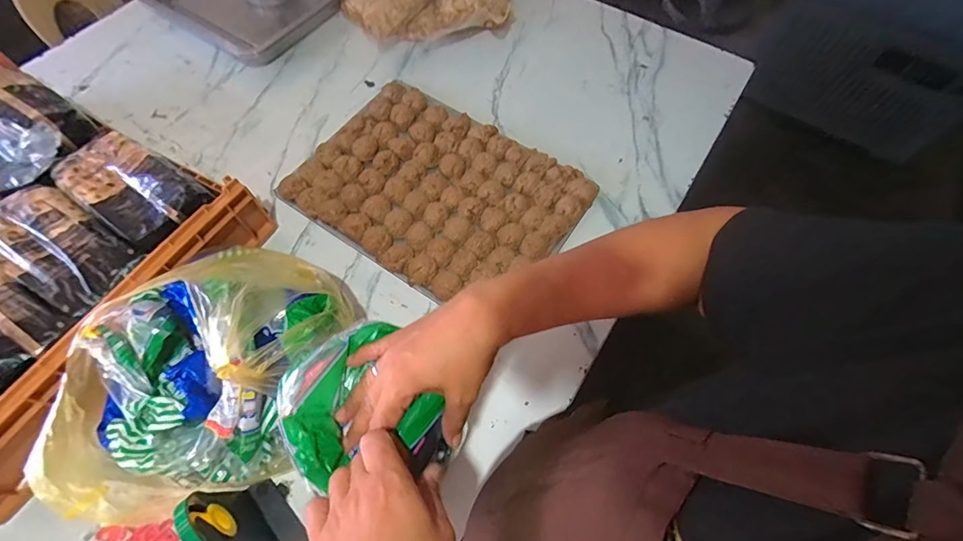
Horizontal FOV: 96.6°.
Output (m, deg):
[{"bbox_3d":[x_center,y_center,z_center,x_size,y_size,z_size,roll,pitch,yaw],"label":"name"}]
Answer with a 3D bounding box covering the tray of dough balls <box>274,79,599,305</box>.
[{"bbox_3d":[-0.072,-0.132,0.716,0.436,0.043,0.312,33,67,13],"label":"tray of dough balls"}]

